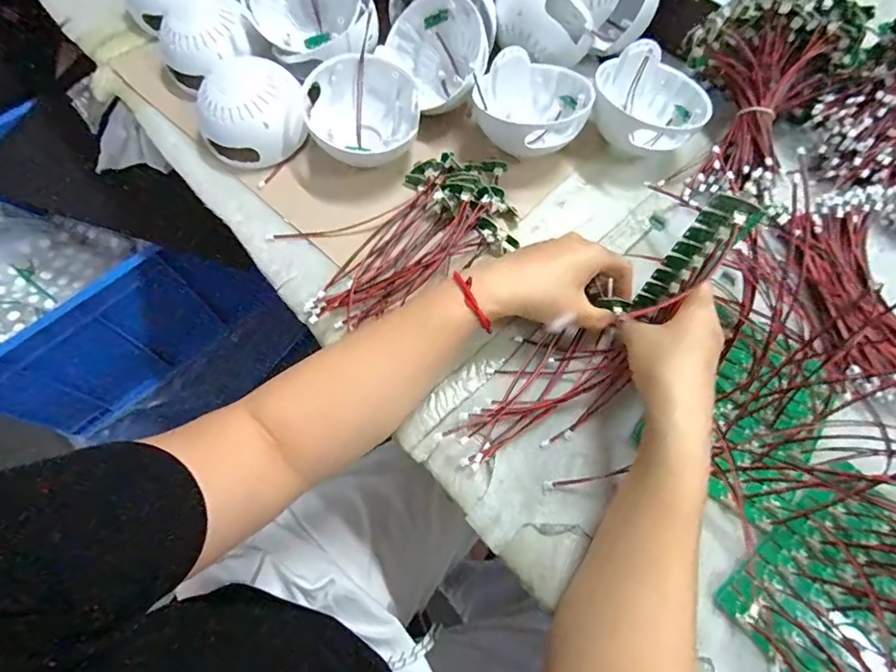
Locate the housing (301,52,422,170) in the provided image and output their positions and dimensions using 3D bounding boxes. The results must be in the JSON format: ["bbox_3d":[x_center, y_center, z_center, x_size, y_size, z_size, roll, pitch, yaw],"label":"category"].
[{"bbox_3d":[-0.084,-0.220,0.492,0.113,0.055,0.104,1,66,-1],"label":"housing"}]

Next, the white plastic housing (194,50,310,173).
[{"bbox_3d":[-0.204,-0.230,0.497,0.108,0.071,0.103,0,72,0],"label":"white plastic housing"}]

